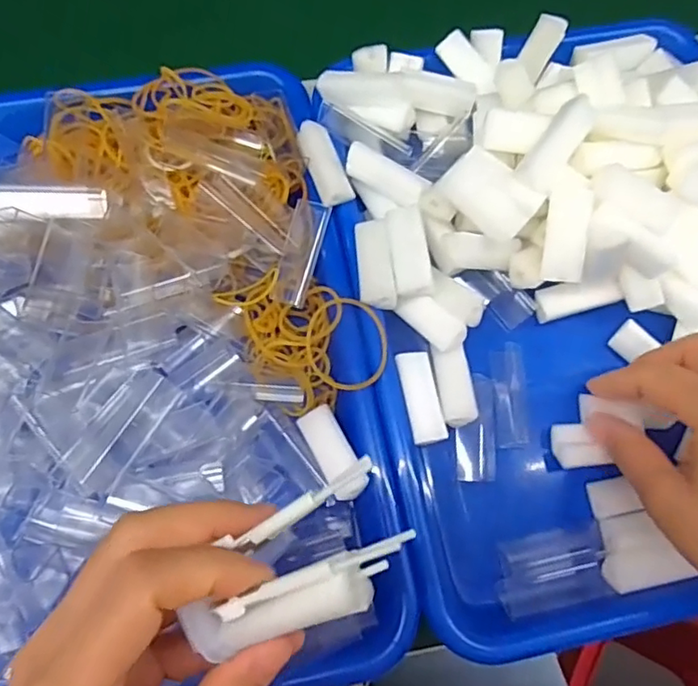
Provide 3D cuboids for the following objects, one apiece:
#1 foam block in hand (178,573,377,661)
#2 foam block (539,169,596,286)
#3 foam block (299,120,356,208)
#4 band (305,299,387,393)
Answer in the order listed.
[{"bbox_3d":[-0.021,0.082,0.175,0.056,0.010,0.015,-19,73,7],"label":"foam block in hand"},{"bbox_3d":[0.109,-0.058,0.287,0.019,0.010,0.054,3,100,-2],"label":"foam block"},{"bbox_3d":[-0.013,-0.097,0.313,0.019,0.016,0.045,-21,74,-9],"label":"foam block"},{"bbox_3d":[-0.001,0.000,0.289,0.043,0.007,0.045,16,72,3],"label":"band"}]

